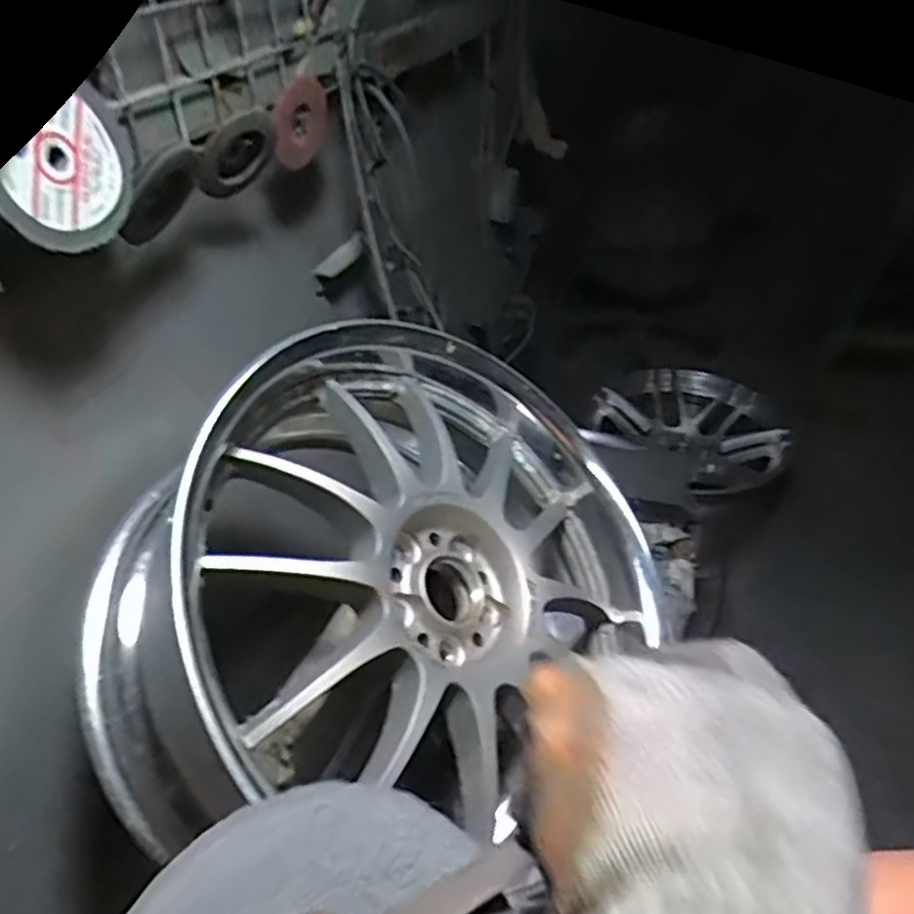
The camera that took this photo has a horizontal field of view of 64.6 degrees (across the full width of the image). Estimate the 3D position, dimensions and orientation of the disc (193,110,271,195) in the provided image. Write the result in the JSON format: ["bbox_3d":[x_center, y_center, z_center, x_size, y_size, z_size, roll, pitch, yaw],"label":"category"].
[{"bbox_3d":[-0.212,-0.290,0.698,0.018,0.078,0.085,42,61,14],"label":"disc"}]

